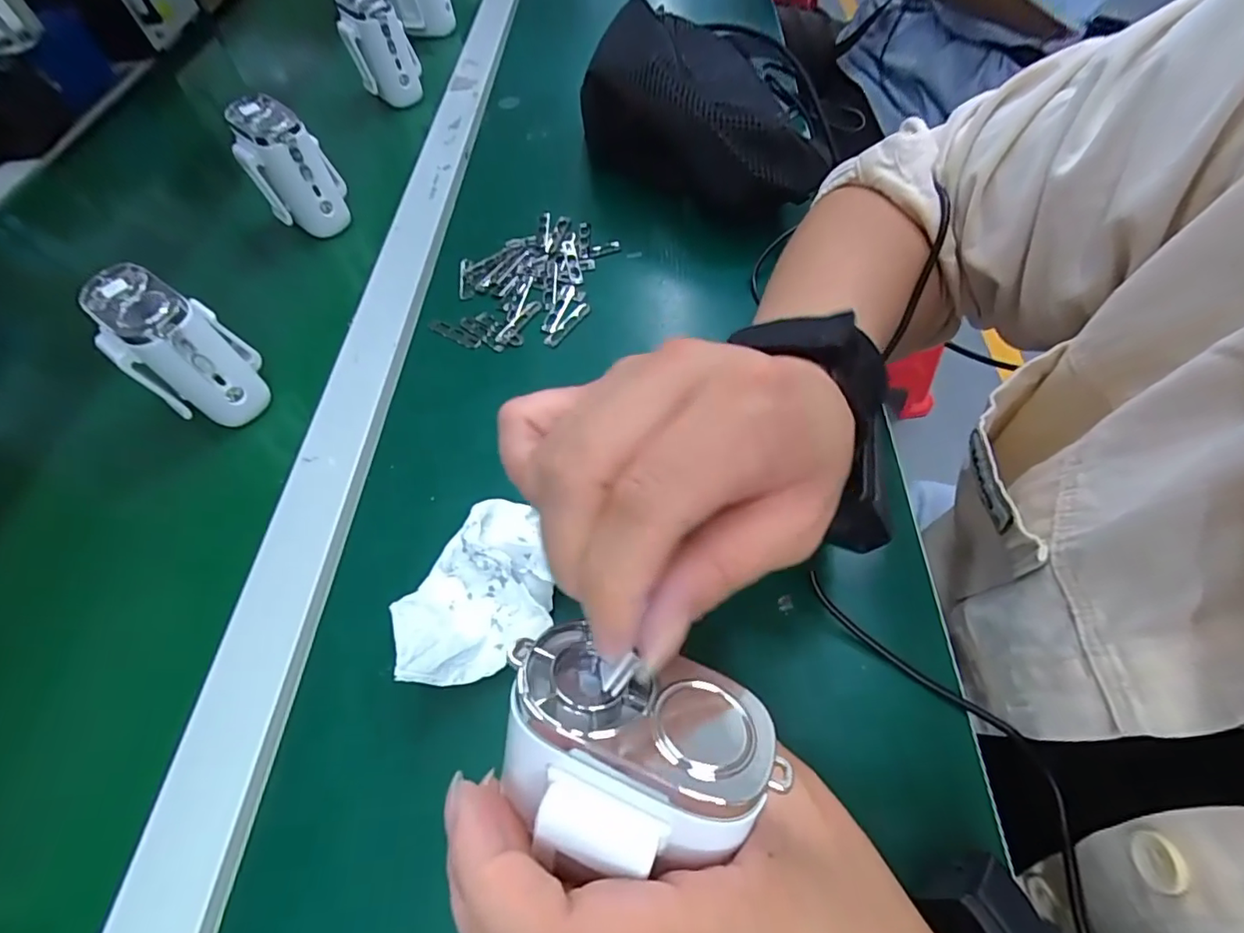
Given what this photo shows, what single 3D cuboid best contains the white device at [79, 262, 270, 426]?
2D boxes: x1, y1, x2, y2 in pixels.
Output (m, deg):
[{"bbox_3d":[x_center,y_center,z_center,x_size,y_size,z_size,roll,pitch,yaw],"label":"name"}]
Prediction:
[{"bbox_3d":[-0.260,-0.070,0.330,0.065,0.077,0.056,36,67,24],"label":"white device"}]

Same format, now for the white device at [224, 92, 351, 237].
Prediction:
[{"bbox_3d":[-0.255,-0.228,0.431,0.057,0.083,0.056,-32,61,-15],"label":"white device"}]

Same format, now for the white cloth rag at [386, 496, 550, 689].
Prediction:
[{"bbox_3d":[-0.069,0.054,0.262,0.068,0.038,0.084,-17,58,-6],"label":"white cloth rag"}]

